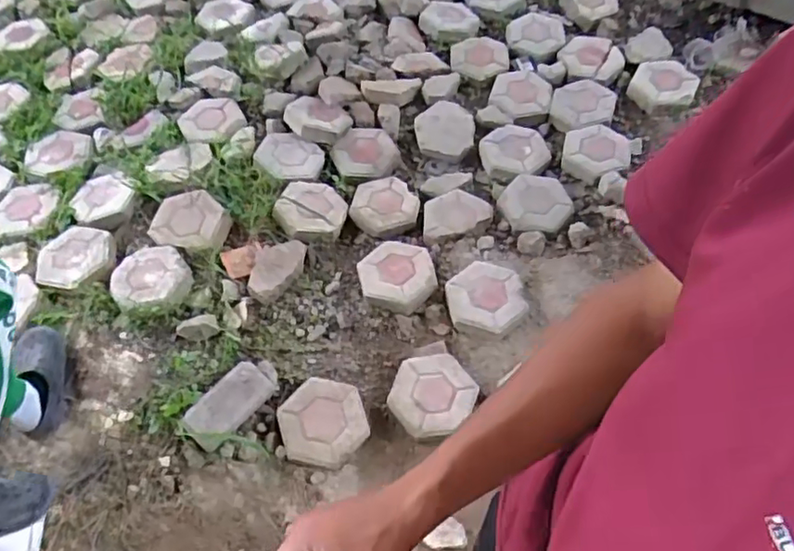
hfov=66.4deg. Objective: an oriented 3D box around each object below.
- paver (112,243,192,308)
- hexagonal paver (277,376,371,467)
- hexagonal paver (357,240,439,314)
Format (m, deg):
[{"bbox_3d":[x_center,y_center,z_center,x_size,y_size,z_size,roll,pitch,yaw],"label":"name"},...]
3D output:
[{"bbox_3d":[-0.656,-0.004,1.596,0.185,0.049,0.224,-33,62,-16],"label":"paver"},{"bbox_3d":[-0.175,0.351,1.452,0.206,0.040,0.193,5,67,-5],"label":"hexagonal paver"},{"bbox_3d":[0.000,0.001,1.676,0.208,0.059,0.217,-5,51,-12],"label":"hexagonal paver"}]

